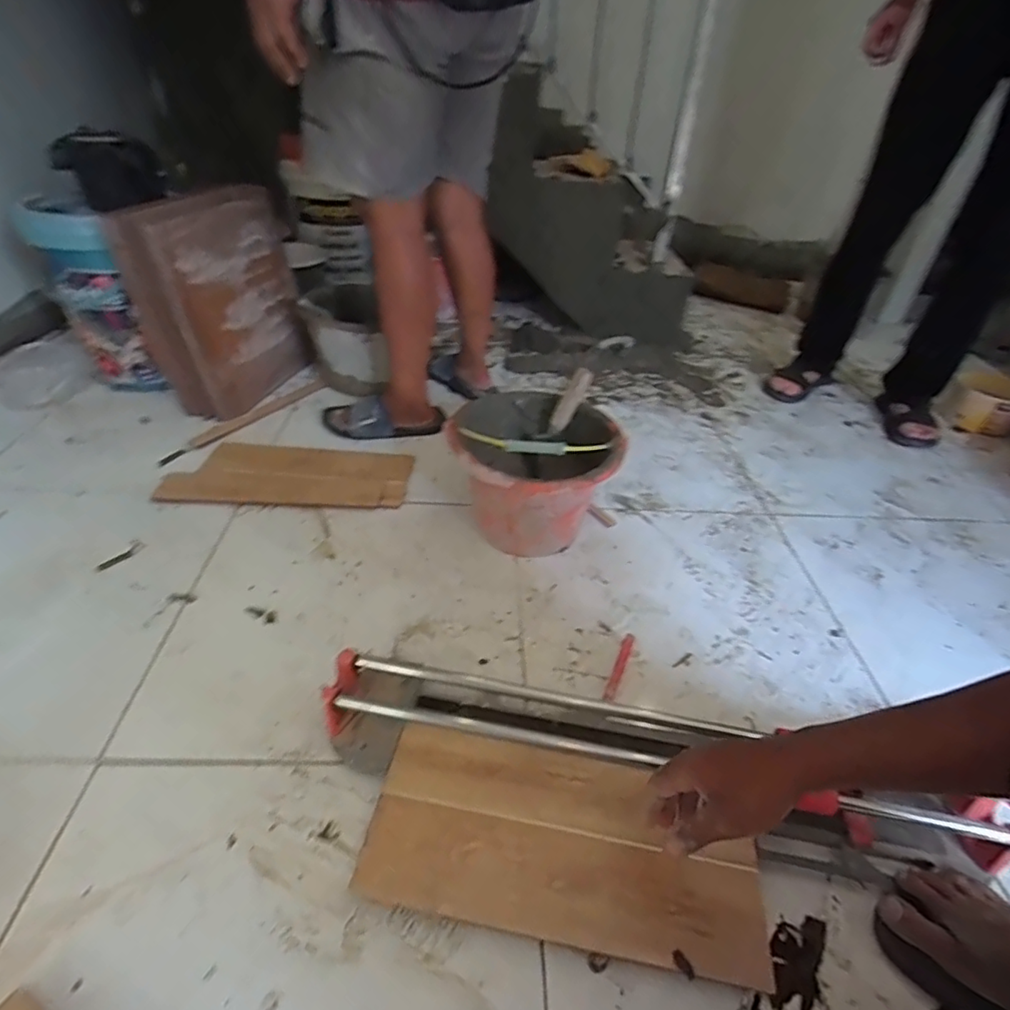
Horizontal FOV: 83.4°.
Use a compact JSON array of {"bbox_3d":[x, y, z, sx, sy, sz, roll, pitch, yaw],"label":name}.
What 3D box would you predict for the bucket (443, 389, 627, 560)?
[{"bbox_3d":[0.046,-0.066,0.936,0.268,0.255,0.290,3,39,-3],"label":"bucket"}]

